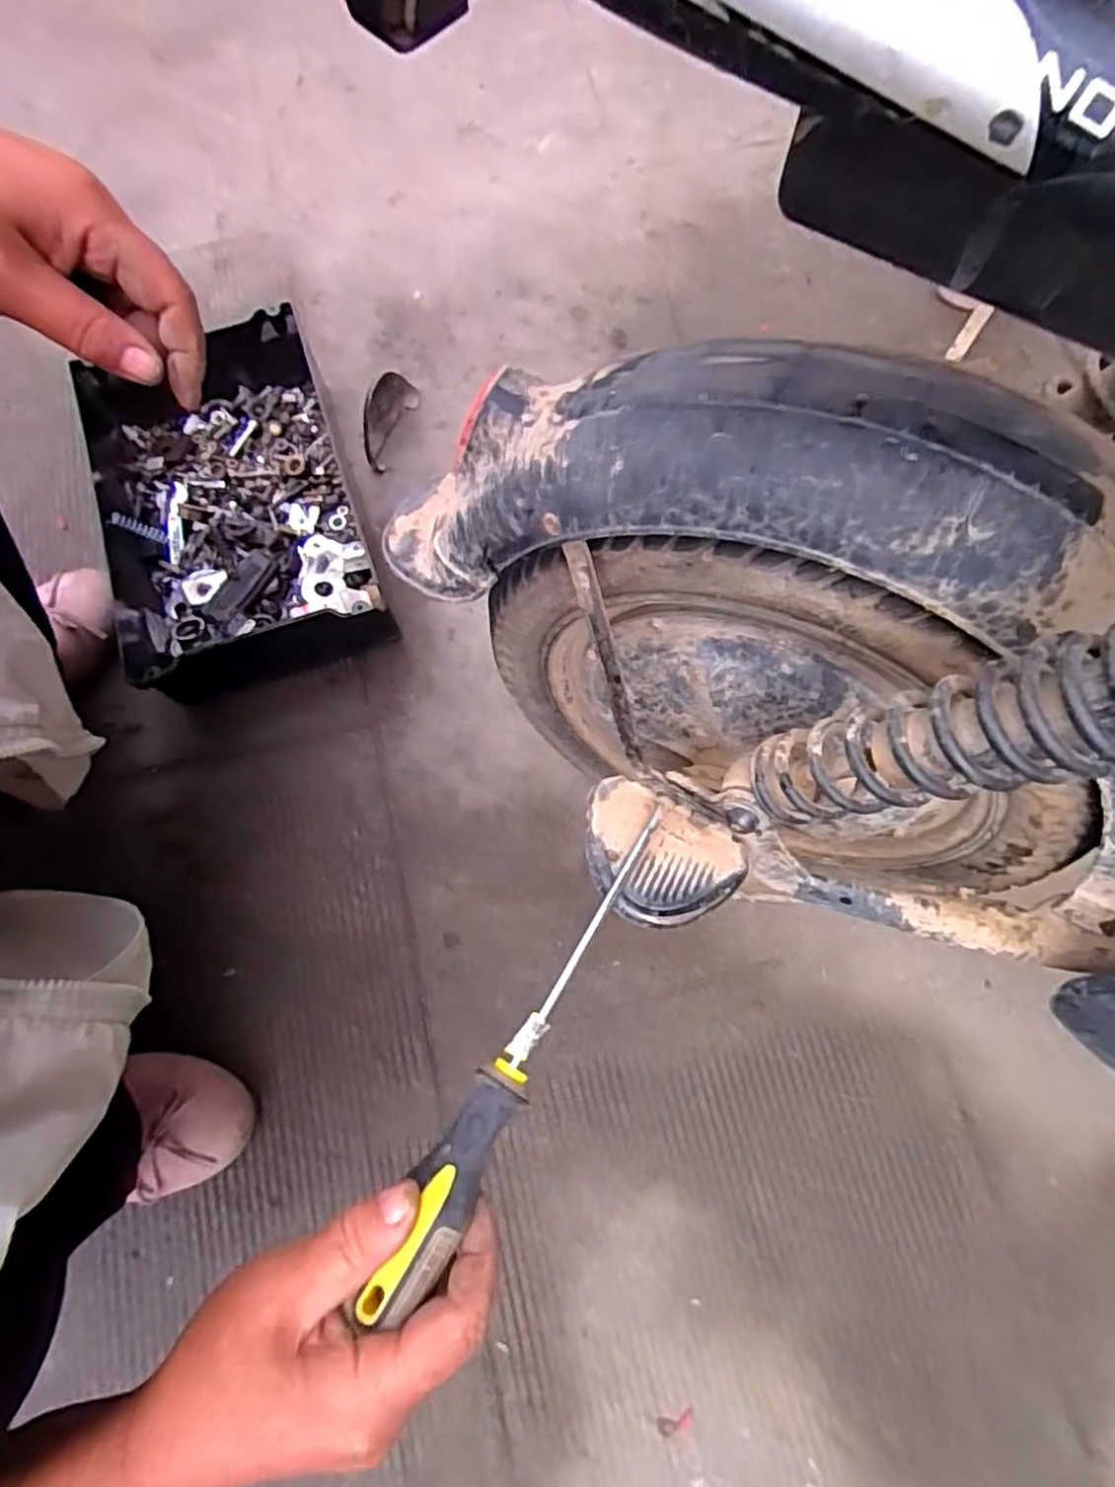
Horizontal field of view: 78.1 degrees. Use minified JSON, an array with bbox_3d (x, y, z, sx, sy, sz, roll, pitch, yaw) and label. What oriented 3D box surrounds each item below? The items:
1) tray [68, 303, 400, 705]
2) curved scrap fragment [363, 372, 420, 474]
[{"bbox_3d":[-0.311,-0.215,0.639,0.232,0.075,0.331,-18,75,-6],"label":"tray"},{"bbox_3d":[-0.170,-0.327,0.681,0.020,0.058,0.097,18,74,4],"label":"curved scrap fragment"}]

